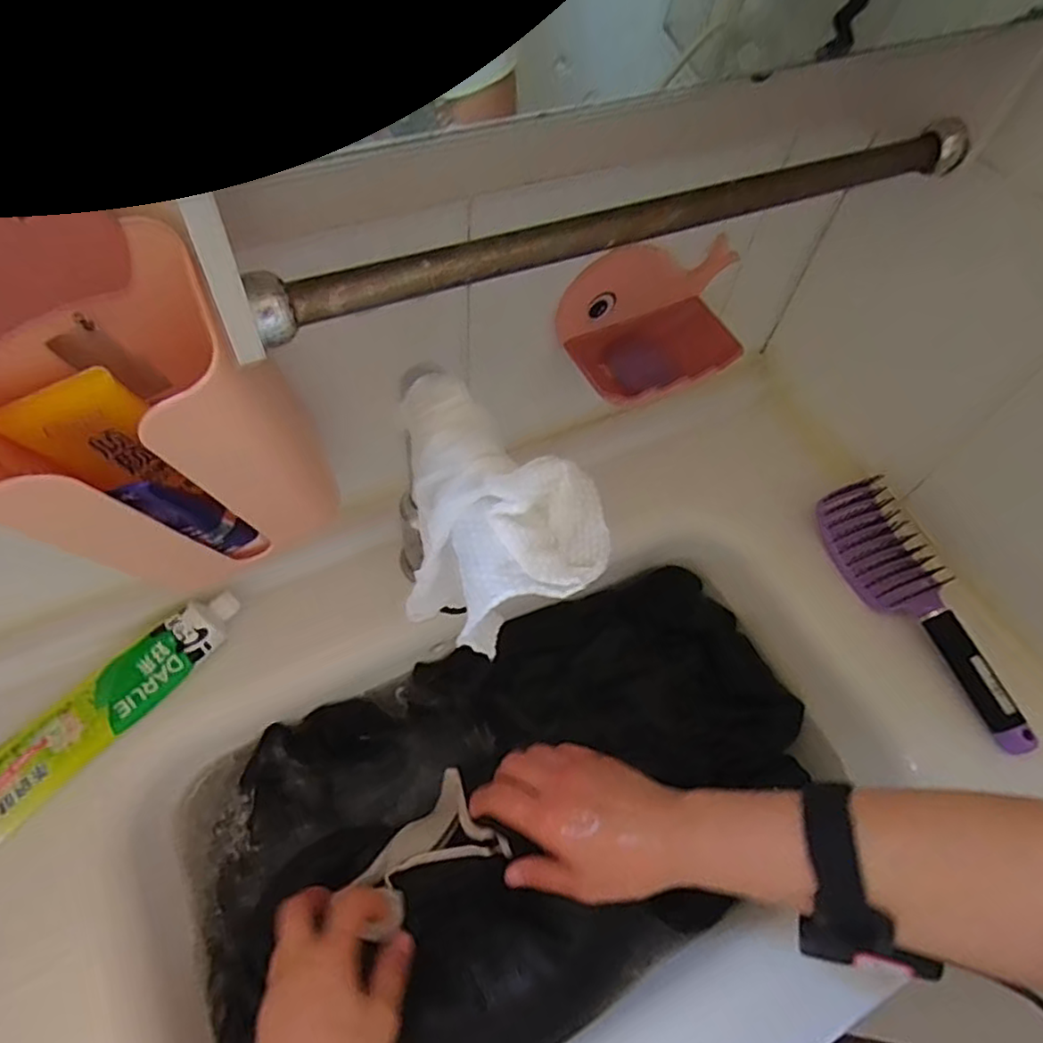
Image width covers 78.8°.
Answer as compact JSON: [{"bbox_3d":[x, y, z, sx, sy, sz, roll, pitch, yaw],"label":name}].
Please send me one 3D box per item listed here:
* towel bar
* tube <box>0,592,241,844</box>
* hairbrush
[{"bbox_3d":[0.084,-0.163,0.328,0.441,0.028,0.022,-22,63,-17],"label":"towel bar"},{"bbox_3d":[-0.290,0.127,0.444,0.050,0.032,0.204,40,63,18],"label":"tube"},{"bbox_3d":[0.348,0.070,0.540,0.079,0.041,0.237,-24,63,-18],"label":"hairbrush"}]

